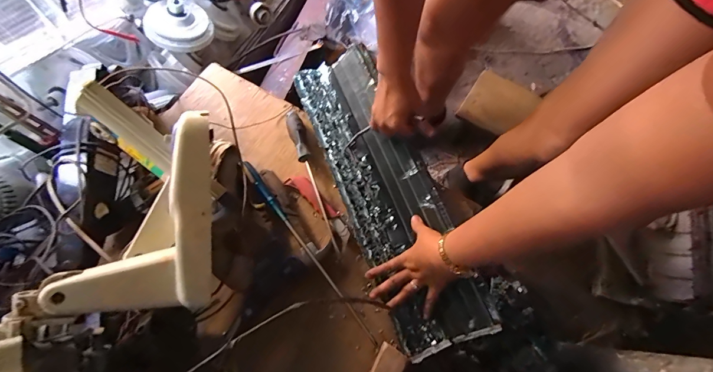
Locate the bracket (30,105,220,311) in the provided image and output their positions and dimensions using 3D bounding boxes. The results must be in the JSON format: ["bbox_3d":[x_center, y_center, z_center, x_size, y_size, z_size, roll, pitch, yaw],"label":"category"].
[{"bbox_3d":[-0.233,0.052,0.459,0.150,0.145,0.284,29,86,10],"label":"bracket"}]

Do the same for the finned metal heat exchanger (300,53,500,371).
[{"bbox_3d":[0.044,-0.013,0.613,0.154,0.052,0.585,-21,70,-8],"label":"finned metal heat exchanger"}]

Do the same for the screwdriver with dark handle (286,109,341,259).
[{"bbox_3d":[-0.083,-0.015,0.638,0.028,0.033,0.294,-19,71,-8],"label":"screwdriver with dark handle"}]

